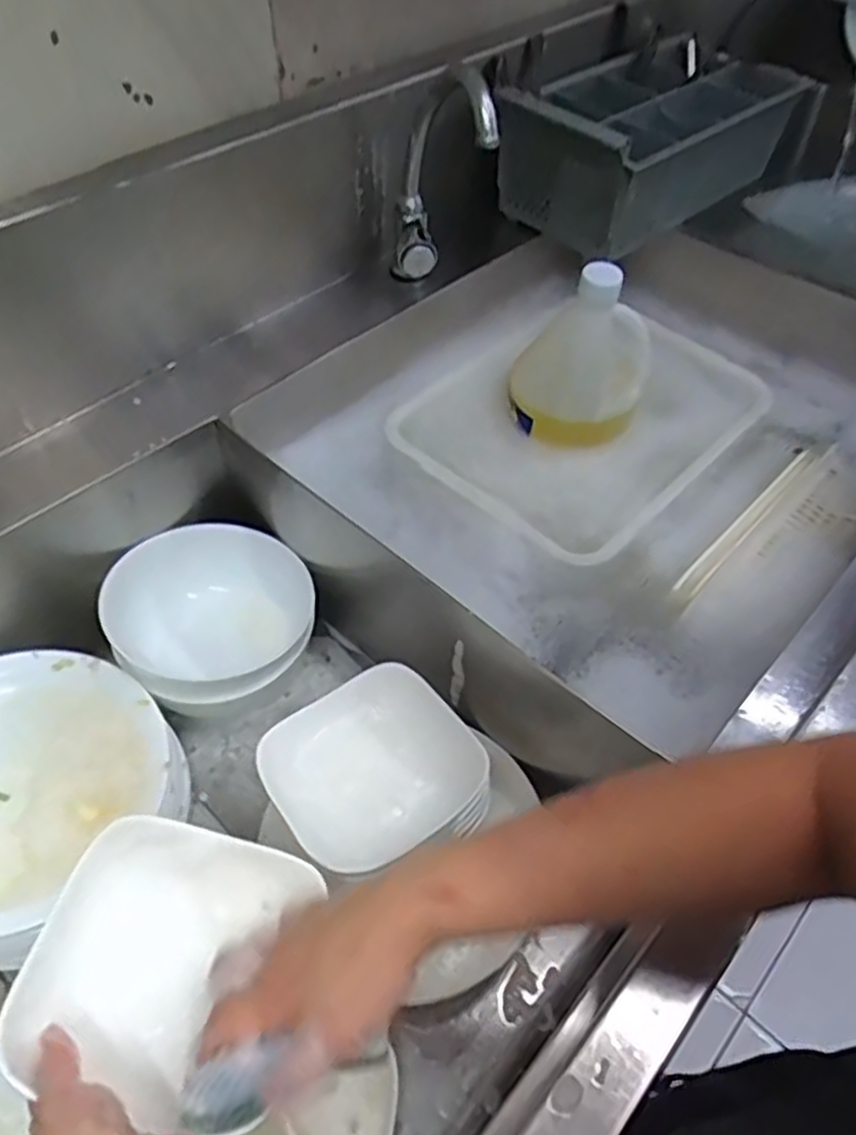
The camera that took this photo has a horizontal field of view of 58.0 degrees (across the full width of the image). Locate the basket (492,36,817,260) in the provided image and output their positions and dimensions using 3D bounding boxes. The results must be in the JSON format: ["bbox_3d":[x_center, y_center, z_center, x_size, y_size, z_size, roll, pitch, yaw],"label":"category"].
[{"bbox_3d":[0.272,-0.523,0.944,0.385,0.135,0.213,-35,60,-27],"label":"basket"}]

